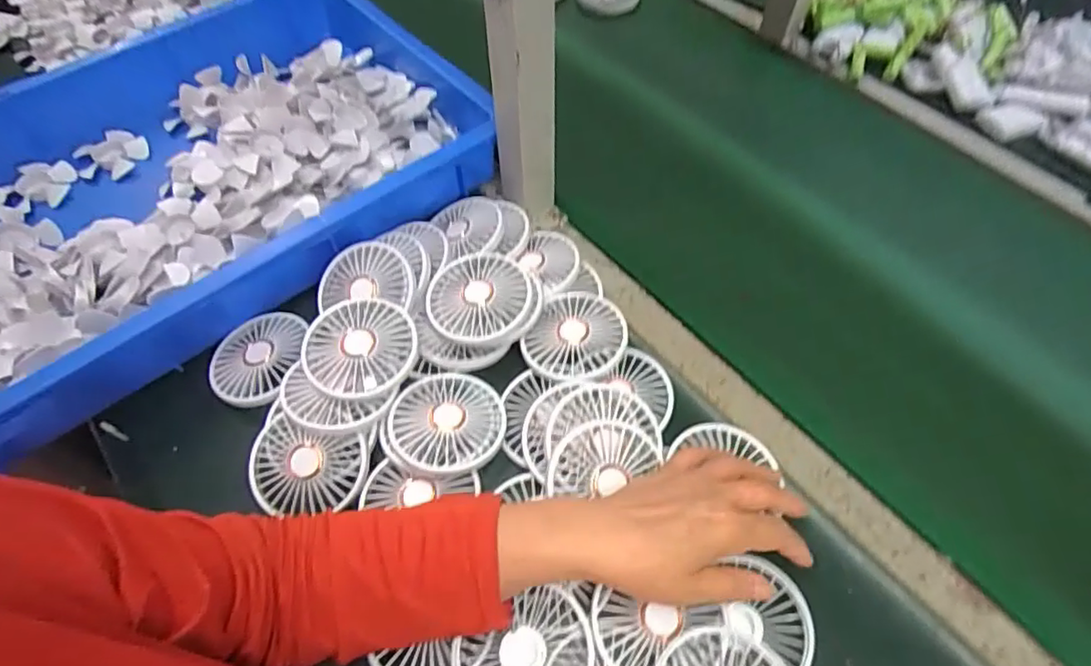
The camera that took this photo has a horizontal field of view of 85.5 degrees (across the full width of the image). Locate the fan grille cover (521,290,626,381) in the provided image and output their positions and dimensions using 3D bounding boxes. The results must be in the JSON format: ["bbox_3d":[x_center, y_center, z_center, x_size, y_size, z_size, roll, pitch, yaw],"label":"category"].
[{"bbox_3d":[0.026,0.004,0.499,0.078,0.025,0.086,26,66,15],"label":"fan grille cover"}]

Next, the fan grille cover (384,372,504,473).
[{"bbox_3d":[-0.075,0.069,0.455,0.082,0.014,0.086,30,62,18],"label":"fan grille cover"}]

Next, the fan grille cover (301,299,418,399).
[{"bbox_3d":[-0.146,0.011,0.465,0.086,0.015,0.084,-9,61,-4],"label":"fan grille cover"}]

